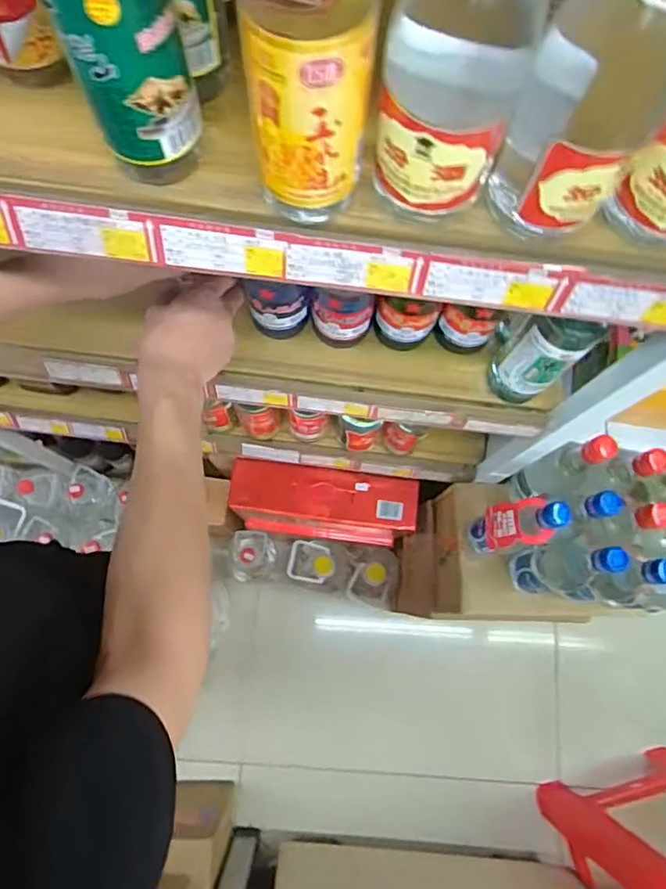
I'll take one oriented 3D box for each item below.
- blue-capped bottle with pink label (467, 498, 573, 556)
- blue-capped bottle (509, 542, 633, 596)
[{"bbox_3d":[0.244,0.109,0.773,0.068,0.214,0.062,-8,76,-4],"label":"blue-capped bottle with pink label"},{"bbox_3d":[0.305,0.168,0.769,0.065,0.265,0.062,0,76,-2],"label":"blue-capped bottle"}]

